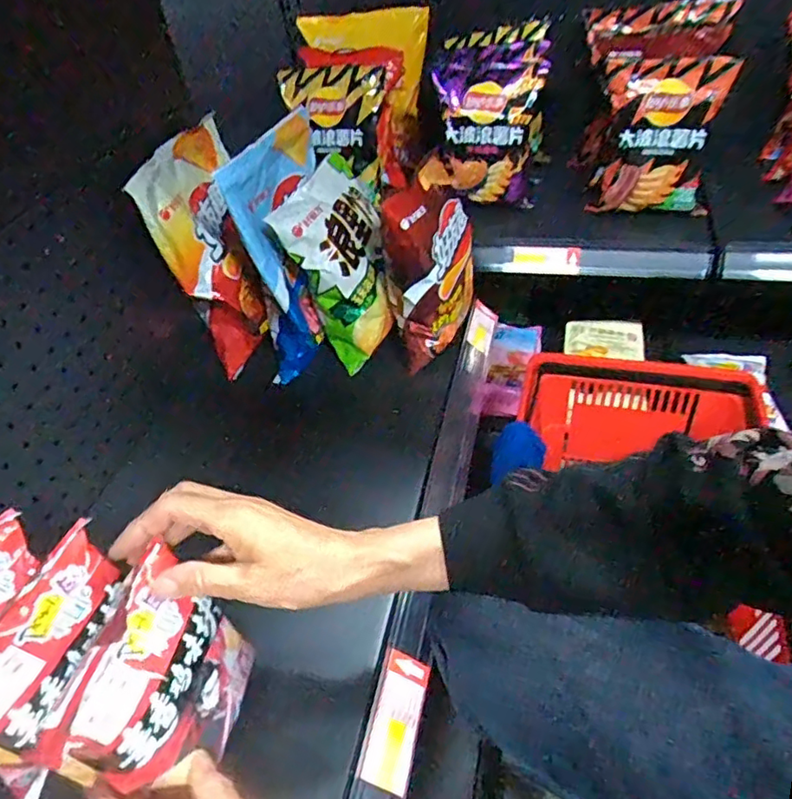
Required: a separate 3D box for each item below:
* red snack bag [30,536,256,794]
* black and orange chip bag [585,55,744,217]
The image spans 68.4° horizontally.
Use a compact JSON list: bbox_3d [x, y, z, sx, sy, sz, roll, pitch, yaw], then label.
[{"bbox_3d":[-0.140,0.173,0.365,0.049,0.119,0.120,0,43,8],"label":"red snack bag"},{"bbox_3d":[0.374,-0.364,0.834,0.155,0.199,0.102,9,45,17],"label":"black and orange chip bag"}]

